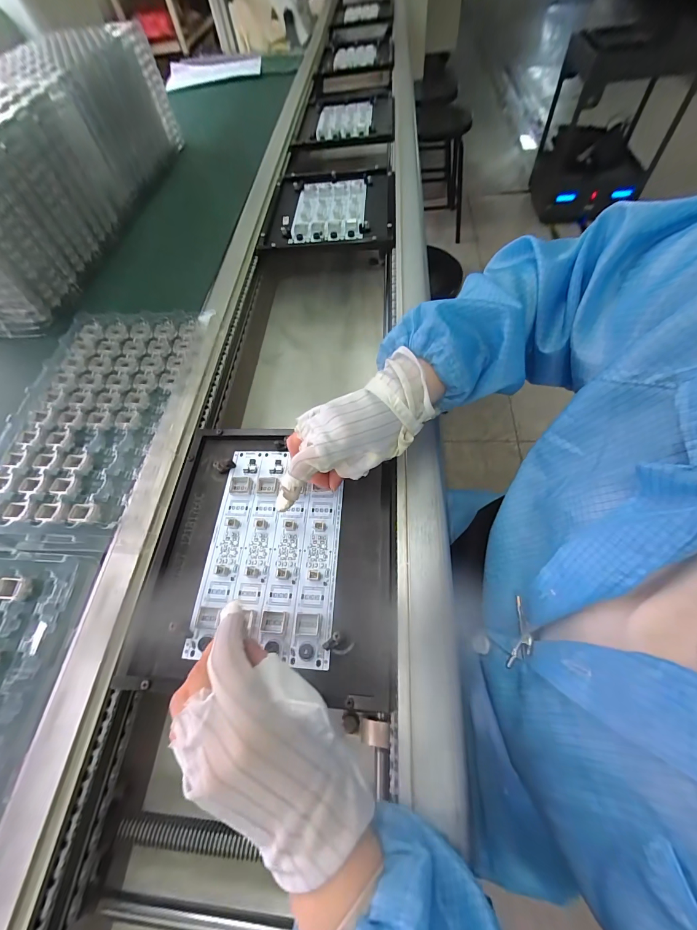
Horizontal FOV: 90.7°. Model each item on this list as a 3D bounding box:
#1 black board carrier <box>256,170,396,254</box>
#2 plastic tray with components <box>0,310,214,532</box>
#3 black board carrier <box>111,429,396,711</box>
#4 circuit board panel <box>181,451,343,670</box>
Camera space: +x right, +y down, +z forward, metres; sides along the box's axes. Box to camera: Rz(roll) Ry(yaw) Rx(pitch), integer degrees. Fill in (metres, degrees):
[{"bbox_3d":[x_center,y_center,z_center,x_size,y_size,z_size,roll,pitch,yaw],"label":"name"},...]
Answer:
[{"bbox_3d":[-0.035,-0.469,0.644,0.243,0.036,0.260,-1,60,6],"label":"black board carrier"},{"bbox_3d":[-0.308,-0.072,0.411,0.188,0.014,0.318,3,61,9],"label":"plastic tray with components"},{"bbox_3d":[-0.073,0.077,0.341,0.233,0.019,0.248,1,61,7],"label":"black board carrier"},{"bbox_3d":[-0.074,0.077,0.342,0.128,0.012,0.202,2,63,4],"label":"circuit board panel"}]

